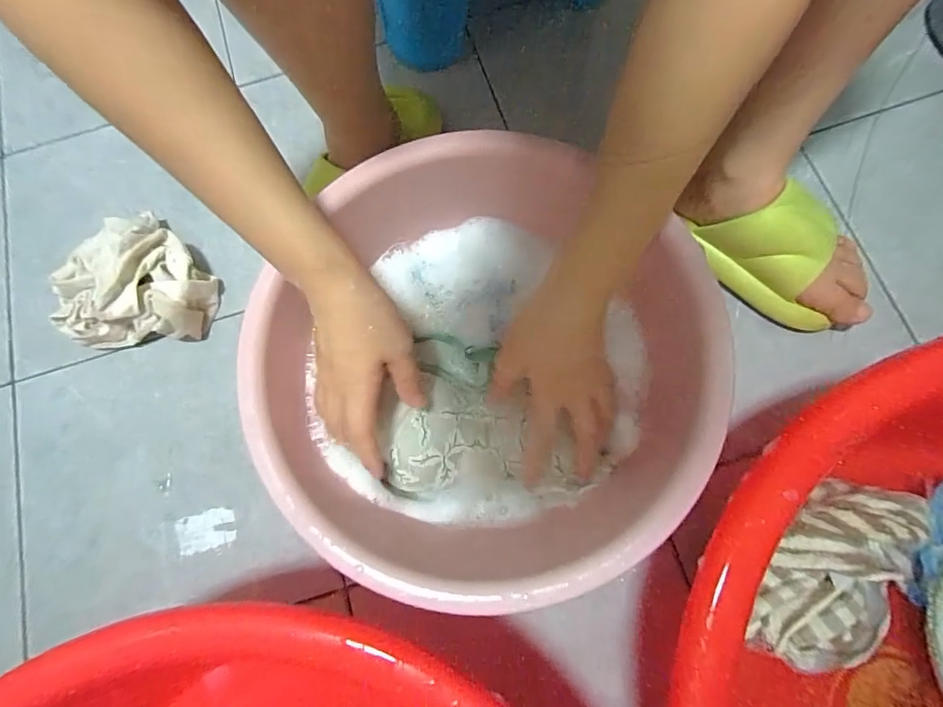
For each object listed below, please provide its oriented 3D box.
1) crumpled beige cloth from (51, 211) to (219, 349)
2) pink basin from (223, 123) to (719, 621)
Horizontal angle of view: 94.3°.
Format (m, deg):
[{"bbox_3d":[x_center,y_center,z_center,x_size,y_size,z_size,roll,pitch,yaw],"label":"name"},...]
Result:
[{"bbox_3d":[-0.357,-0.067,0.457,0.143,0.069,0.157,-42,78,-9],"label":"crumpled beige cloth"},{"bbox_3d":[0.007,0.007,0.382,0.333,0.158,0.336,0,75,1],"label":"pink basin"}]

